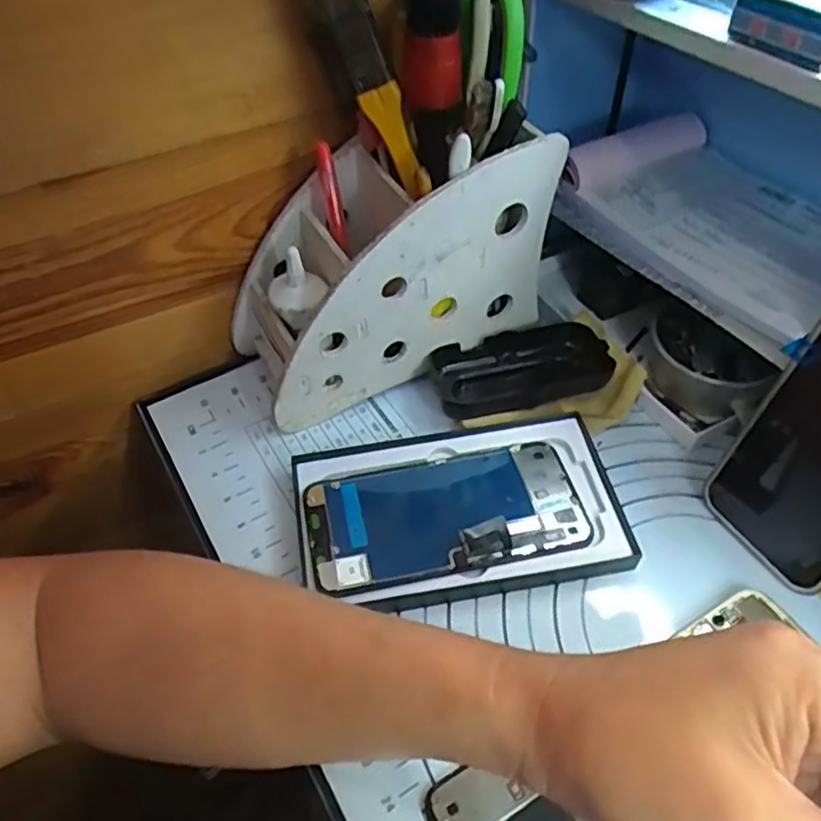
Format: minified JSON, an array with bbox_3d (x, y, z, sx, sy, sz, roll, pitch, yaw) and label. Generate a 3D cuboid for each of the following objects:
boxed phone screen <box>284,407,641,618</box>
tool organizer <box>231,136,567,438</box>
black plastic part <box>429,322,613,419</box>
[{"bbox_3d":[0.026,0.049,0.367,0.168,0.025,0.097,-10,49,-6],"label":"boxed phone screen"},{"bbox_3d":[-0.014,-0.086,0.416,0.185,0.134,0.081,-21,51,-15],"label":"tool organizer"},{"bbox_3d":[0.069,-0.025,0.431,0.106,0.018,0.052,-15,50,-10],"label":"black plastic part"}]

